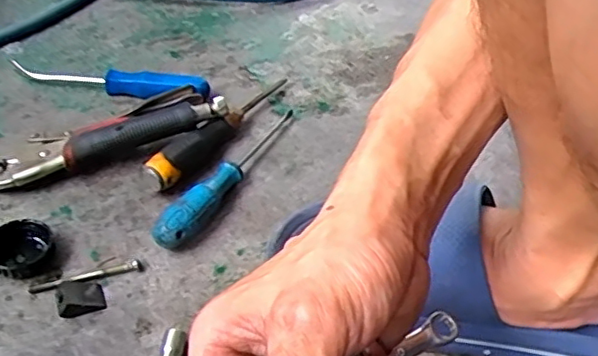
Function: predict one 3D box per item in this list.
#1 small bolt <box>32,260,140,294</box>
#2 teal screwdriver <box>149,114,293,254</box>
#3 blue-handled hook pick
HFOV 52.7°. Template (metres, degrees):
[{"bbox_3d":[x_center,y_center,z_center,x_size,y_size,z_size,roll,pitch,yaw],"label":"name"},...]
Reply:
[{"bbox_3d":[-0.154,0.071,0.437,0.077,0.007,0.012,-12,46,-19],"label":"small bolt"},{"bbox_3d":[-0.052,-0.007,0.516,0.024,0.027,0.201,24,46,19],"label":"teal screwdriver"},{"bbox_3d":[-0.187,-0.099,0.599,0.195,0.025,0.030,11,43,5],"label":"blue-handled hook pick"}]

